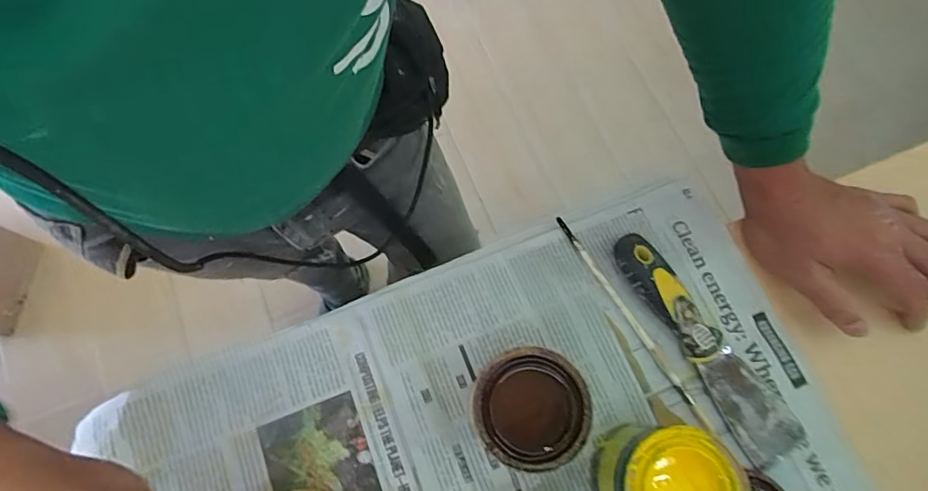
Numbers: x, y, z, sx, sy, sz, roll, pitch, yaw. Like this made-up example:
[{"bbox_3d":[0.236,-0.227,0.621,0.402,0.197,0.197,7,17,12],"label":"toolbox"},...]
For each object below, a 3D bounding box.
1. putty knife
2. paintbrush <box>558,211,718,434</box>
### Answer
[{"bbox_3d":[0.184,0.072,0.381,0.045,0.024,0.190,-29,75,-11],"label":"putty knife"},{"bbox_3d":[0.131,0.058,0.397,0.009,0.005,0.195,-28,75,-10],"label":"paintbrush"}]

